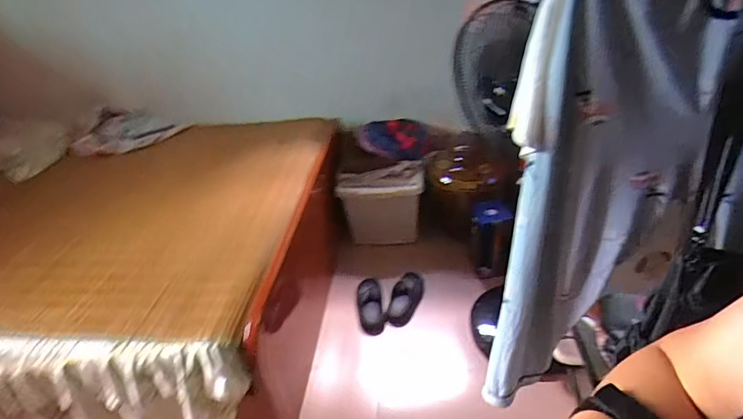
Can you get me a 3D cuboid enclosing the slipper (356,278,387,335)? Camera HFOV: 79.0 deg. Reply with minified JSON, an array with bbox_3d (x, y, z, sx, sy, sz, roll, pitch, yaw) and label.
[{"bbox_3d":[-0.005,0.397,1.839,0.103,0.219,0.045,-8,-8,-1],"label":"slipper"}]

